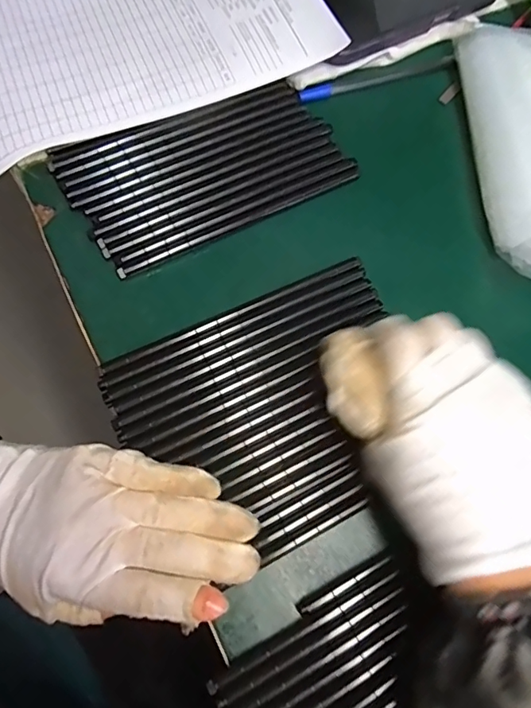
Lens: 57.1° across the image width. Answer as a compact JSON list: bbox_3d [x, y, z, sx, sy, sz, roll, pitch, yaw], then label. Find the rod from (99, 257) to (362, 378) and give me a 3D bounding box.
[{"bbox_3d":[-0.017,-0.024,0.293,0.168,0.008,0.009,-26,74,-11],"label":"rod"}]

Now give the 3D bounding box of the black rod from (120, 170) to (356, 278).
[{"bbox_3d":[-0.013,-0.088,0.318,0.173,0.009,0.009,-28,75,-11],"label":"black rod"}]

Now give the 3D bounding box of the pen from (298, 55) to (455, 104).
[{"bbox_3d":[0.082,-0.203,0.360,0.125,0.008,0.010,-21,74,-9],"label":"pen"}]

